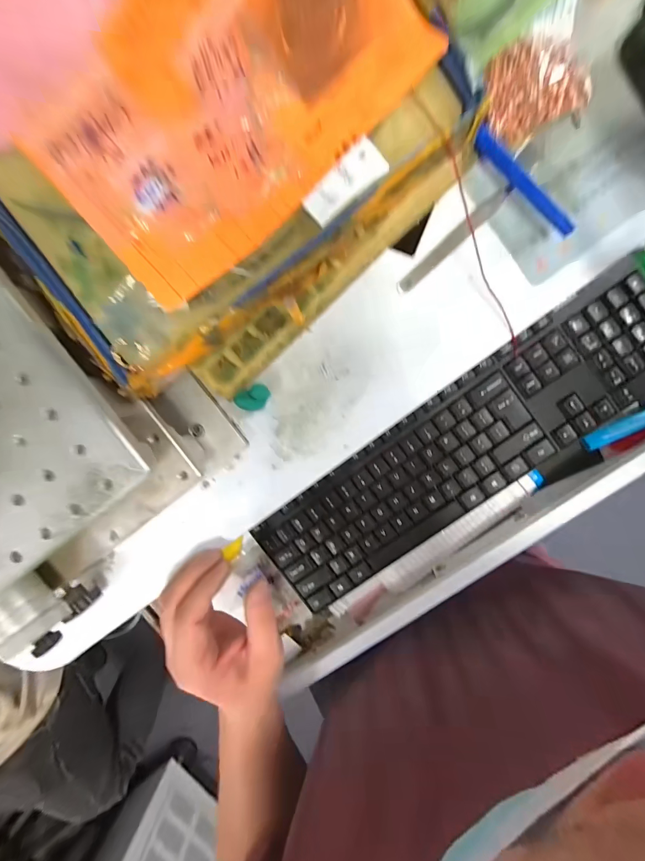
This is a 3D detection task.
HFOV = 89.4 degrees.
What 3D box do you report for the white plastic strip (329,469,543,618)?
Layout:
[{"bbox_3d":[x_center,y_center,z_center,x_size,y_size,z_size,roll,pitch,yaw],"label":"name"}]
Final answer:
[{"bbox_3d":[0.117,0.122,0.339,0.249,0.009,0.029,-38,104,6],"label":"white plastic strip"}]

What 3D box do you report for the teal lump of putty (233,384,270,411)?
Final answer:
[{"bbox_3d":[-0.054,-0.025,0.256,0.026,0.008,0.017,-26,94,6],"label":"teal lump of putty"}]

